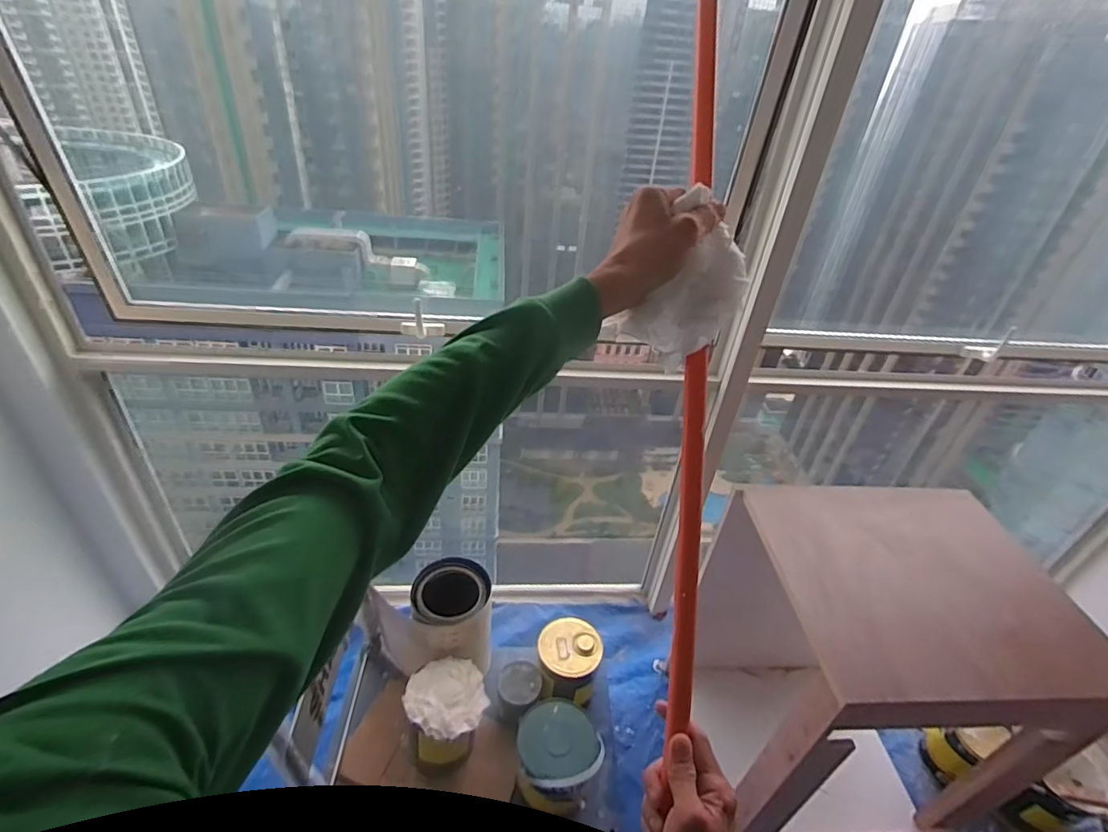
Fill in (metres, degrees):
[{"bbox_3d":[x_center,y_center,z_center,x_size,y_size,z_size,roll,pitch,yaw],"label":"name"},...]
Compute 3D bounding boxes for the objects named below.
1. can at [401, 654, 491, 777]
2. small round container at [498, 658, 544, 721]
[{"bbox_3d":[-0.257,0.720,1.312,0.187,0.241,0.190,-13,40,-21],"label":"can"},{"bbox_3d":[-0.088,0.718,1.413,0.107,0.146,0.111,2,37,-2],"label":"small round container"}]

